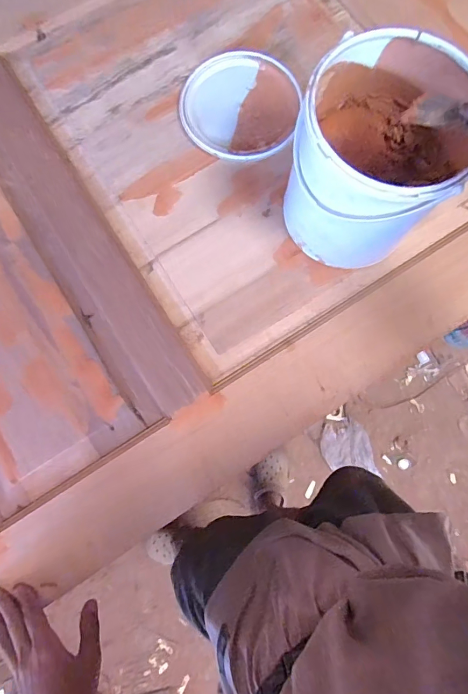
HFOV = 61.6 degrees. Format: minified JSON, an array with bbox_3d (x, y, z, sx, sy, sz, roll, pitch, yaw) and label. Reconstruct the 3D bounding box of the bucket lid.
[{"bbox_3d":[0.008,-0.353,0.572,0.170,0.010,0.172,0,79,0],"label":"bucket lid"}]

